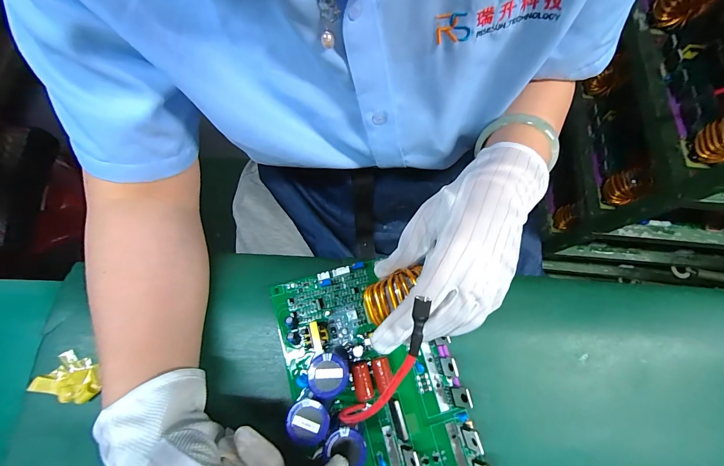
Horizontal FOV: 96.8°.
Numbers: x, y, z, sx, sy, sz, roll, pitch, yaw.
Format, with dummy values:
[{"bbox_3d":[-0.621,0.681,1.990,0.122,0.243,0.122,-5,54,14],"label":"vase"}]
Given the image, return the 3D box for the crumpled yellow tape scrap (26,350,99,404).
[{"bbox_3d":[-0.241,0.120,0.265,0.046,0.009,0.033,18,74,3],"label":"crumpled yellow tape scrap"}]

